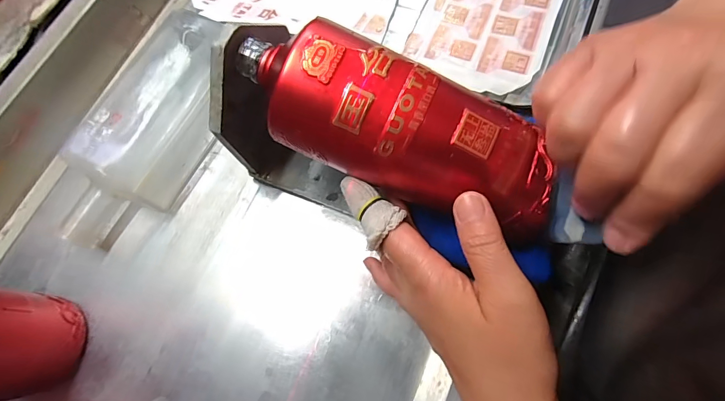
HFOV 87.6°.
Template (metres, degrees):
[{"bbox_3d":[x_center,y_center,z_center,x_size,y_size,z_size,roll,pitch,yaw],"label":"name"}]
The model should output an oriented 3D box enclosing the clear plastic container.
[{"bbox_3d":[-0.185,-0.063,0.339,0.103,0.058,0.223,27,69,5],"label":"clear plastic container"}]

